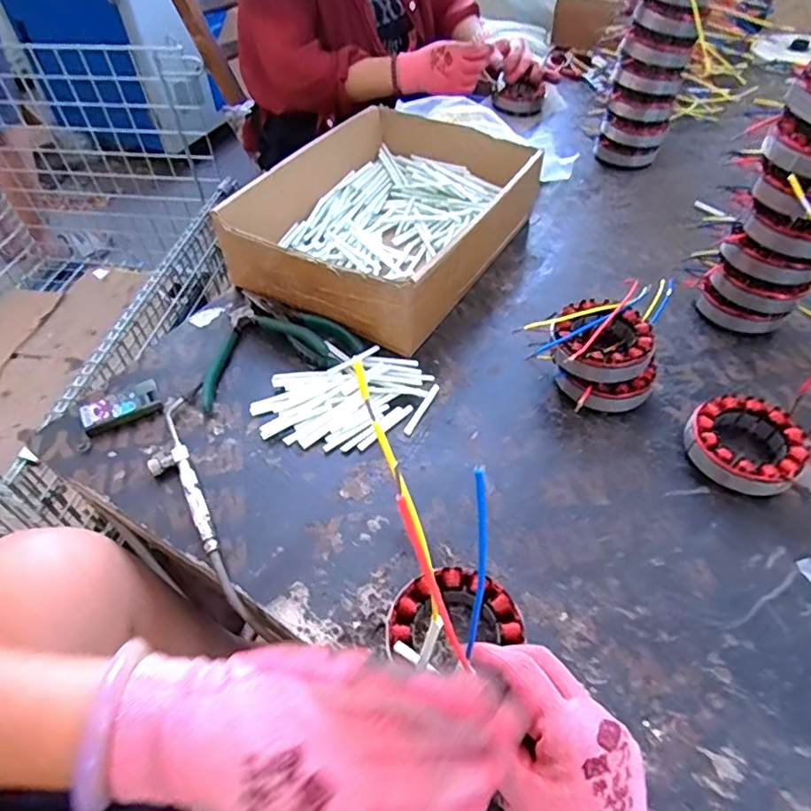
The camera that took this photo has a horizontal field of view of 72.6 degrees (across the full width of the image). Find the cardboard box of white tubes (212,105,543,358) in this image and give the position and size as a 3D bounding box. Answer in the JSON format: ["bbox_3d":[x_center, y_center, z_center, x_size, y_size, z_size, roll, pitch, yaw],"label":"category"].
[{"bbox_3d":[-0.009,-0.223,0.647,0.248,0.096,0.345,24,54,21],"label":"cardboard box of white tubes"}]

